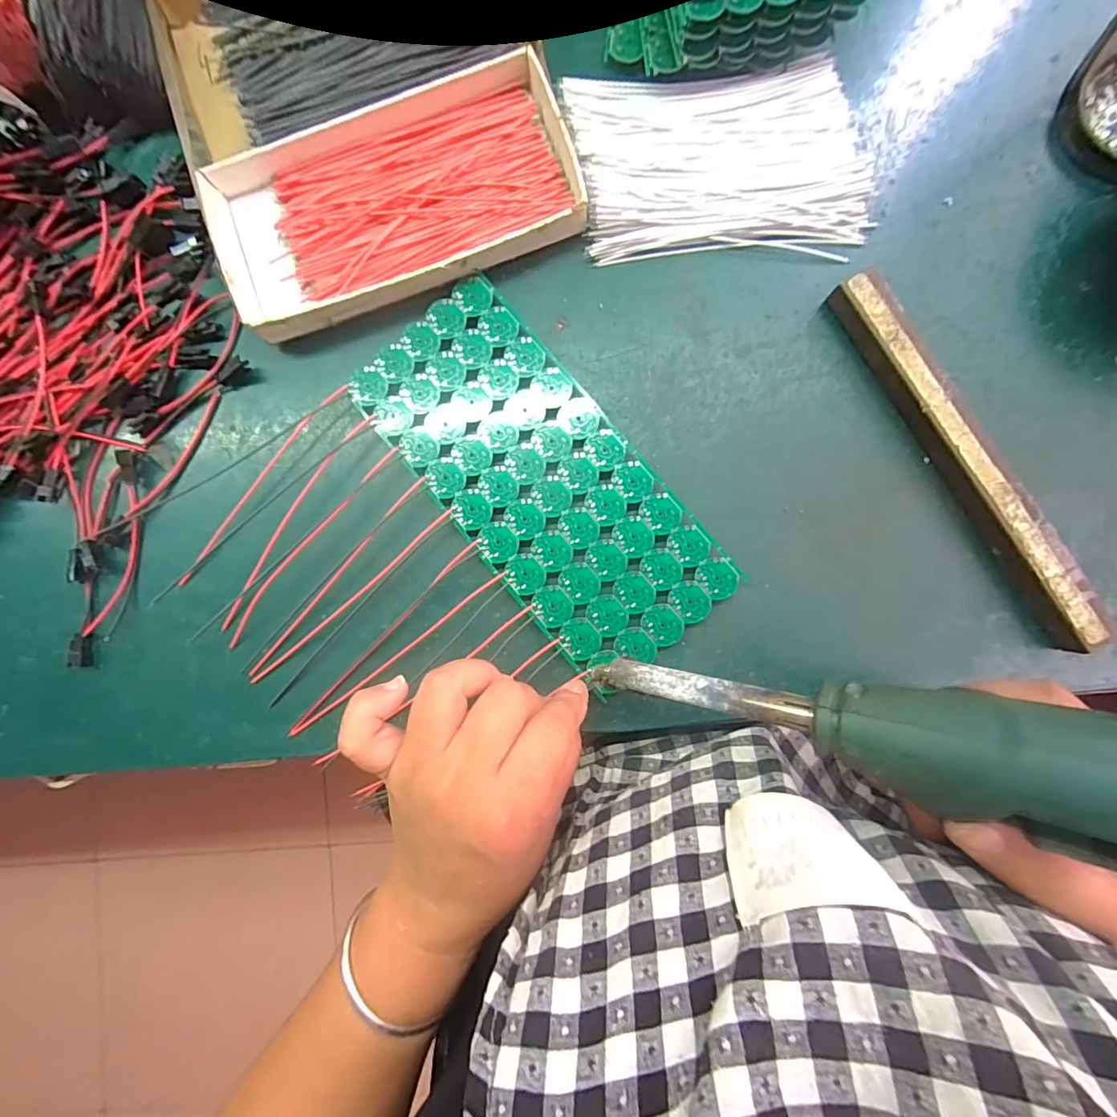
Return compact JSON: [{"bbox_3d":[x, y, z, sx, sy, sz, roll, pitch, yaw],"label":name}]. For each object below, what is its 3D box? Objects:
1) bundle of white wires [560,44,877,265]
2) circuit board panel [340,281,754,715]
[{"bbox_3d":[0.085,-0.212,0.262,0.148,0.014,0.099,-5,90,1],"label":"bundle of white wires"},{"bbox_3d":[-0.009,-0.041,0.262,0.094,0.011,0.212,-39,89,1],"label":"circuit board panel"}]

